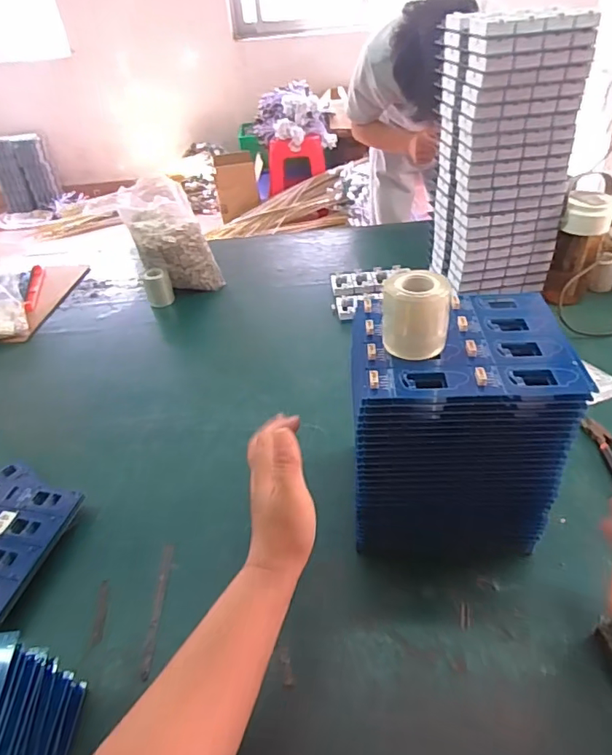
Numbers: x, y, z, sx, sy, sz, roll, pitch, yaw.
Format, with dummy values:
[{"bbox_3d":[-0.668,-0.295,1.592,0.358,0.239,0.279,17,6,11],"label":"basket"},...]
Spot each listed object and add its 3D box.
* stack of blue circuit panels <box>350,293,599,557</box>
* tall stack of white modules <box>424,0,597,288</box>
[{"bbox_3d":[0.150,0.052,0.538,0.192,0.215,0.150,-3,39,3],"label":"stack of blue circuit panels"},{"bbox_3d":[0.322,-0.343,0.840,0.188,0.411,0.149,-3,39,3],"label":"tall stack of white modules"}]

